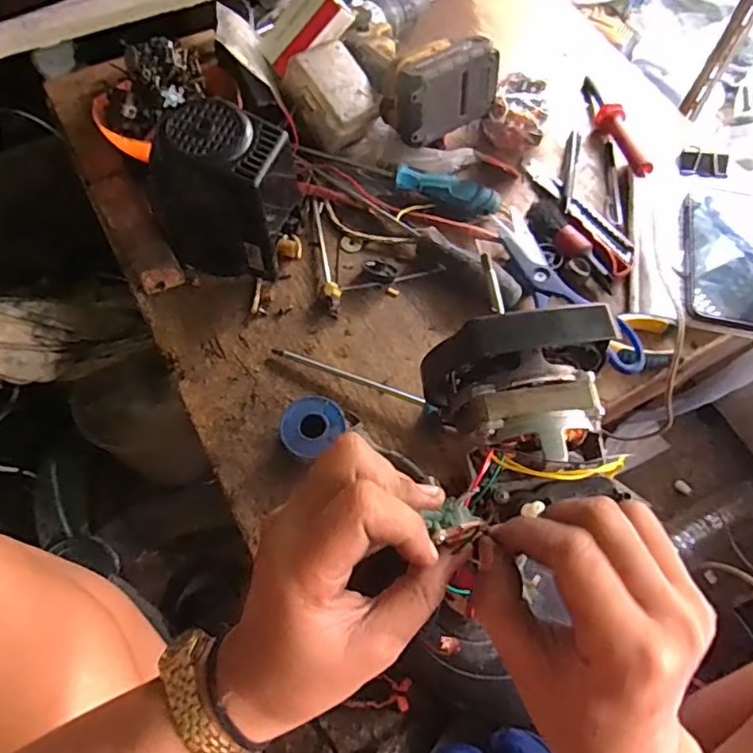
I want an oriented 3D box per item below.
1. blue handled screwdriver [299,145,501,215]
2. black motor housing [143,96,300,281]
[{"bbox_3d":[0.025,-0.214,0.619,0.216,0.025,0.029,19,65,7],"label":"blue handled screwdriver"},{"bbox_3d":[-0.132,-0.161,0.535,0.114,0.137,0.092,25,66,10],"label":"black motor housing"}]

